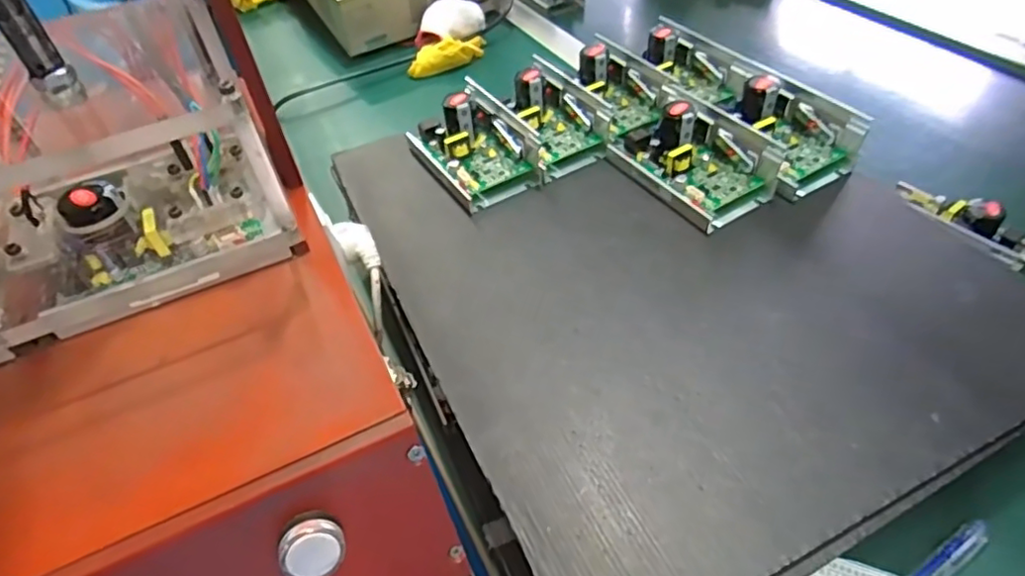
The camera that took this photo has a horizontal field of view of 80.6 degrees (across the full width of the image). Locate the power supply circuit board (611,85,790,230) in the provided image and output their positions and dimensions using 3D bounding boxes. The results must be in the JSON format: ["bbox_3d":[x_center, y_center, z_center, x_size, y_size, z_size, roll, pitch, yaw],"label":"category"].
[{"bbox_3d":[0.150,-0.119,0.518,0.087,0.050,0.141,-27,50,-19],"label":"power supply circuit board"}]

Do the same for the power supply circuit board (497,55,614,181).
[{"bbox_3d":[0.039,-0.168,0.572,0.075,0.054,0.119,-21,48,-14],"label":"power supply circuit board"}]

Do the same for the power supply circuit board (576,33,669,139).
[{"bbox_3d":[0.098,-0.194,0.582,0.072,0.044,0.099,-26,50,-18],"label":"power supply circuit board"}]

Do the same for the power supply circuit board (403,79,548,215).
[{"bbox_3d":[-0.037,-0.134,0.552,0.085,0.050,0.127,-28,50,-20],"label":"power supply circuit board"}]

